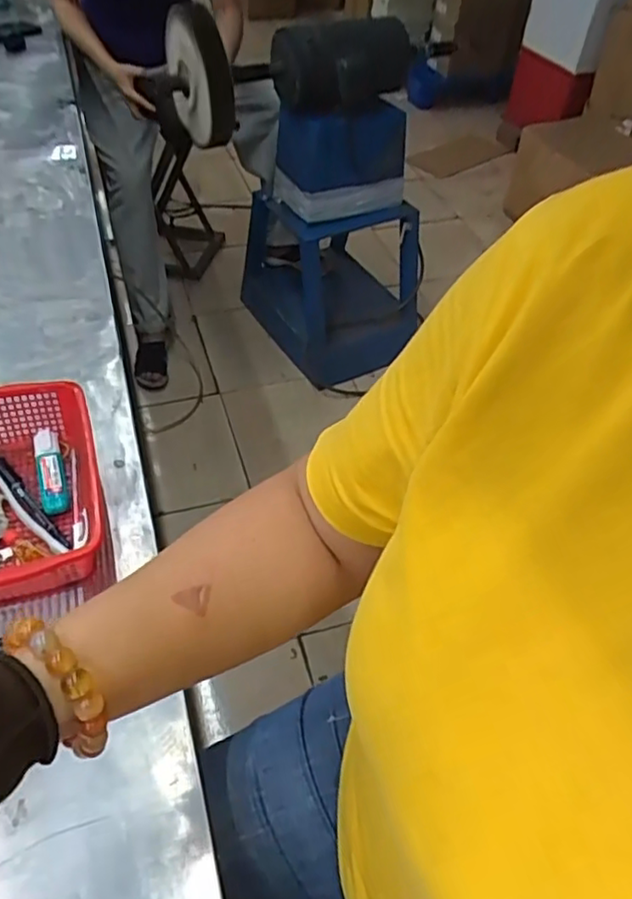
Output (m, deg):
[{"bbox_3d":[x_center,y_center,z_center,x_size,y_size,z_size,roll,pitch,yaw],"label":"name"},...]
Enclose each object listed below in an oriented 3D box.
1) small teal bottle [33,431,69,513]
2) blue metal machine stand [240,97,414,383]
[{"bbox_3d":[-0.260,0.019,0.615,0.024,0.015,0.103,-14,49,-18],"label":"small teal bottle"},{"bbox_3d":[0.075,-0.606,1.790,0.421,0.686,0.463,-19,51,-21],"label":"blue metal machine stand"}]

